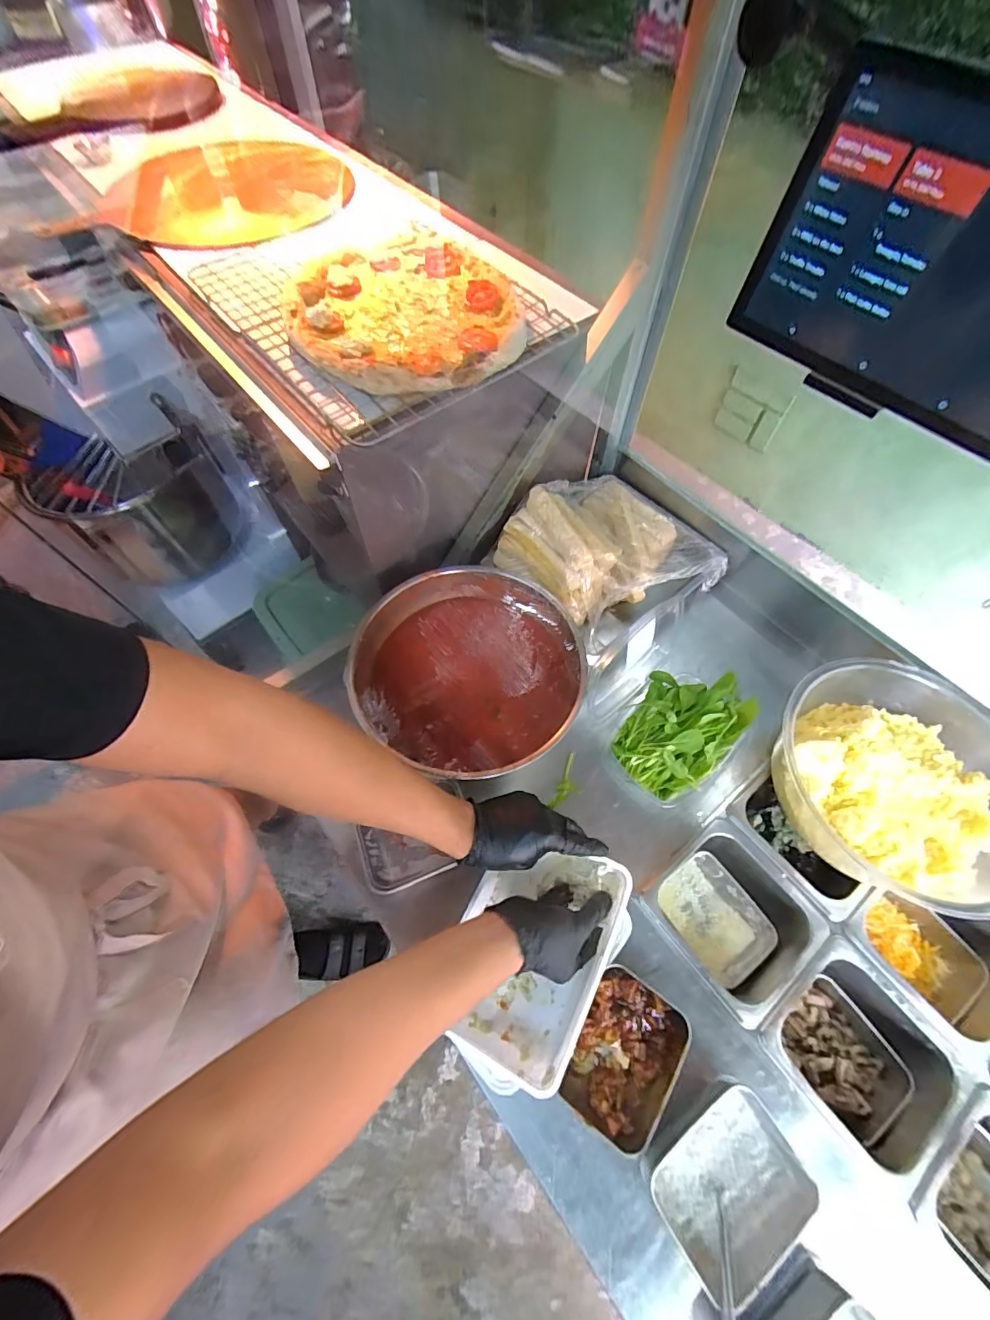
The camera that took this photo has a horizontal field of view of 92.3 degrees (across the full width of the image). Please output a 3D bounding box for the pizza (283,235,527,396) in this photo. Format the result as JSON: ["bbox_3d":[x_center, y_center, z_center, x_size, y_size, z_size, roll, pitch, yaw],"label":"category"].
[{"bbox_3d":[-0.112,-0.429,0.586,0.271,0.034,0.295,0,62,1],"label":"pizza"}]

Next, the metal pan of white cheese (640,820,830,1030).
[{"bbox_3d":[0.293,0.327,0.618,0.165,0.093,0.175,-33,66,-16],"label":"metal pan of white cheese"}]

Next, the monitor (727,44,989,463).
[{"bbox_3d":[0.294,-0.265,0.319,0.025,0.162,0.244,-33,67,-28],"label":"monitor"}]

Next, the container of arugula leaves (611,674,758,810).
[{"bbox_3d":[0.254,0.101,0.656,0.142,0.063,0.194,32,67,16],"label":"container of arugula leaves"}]

